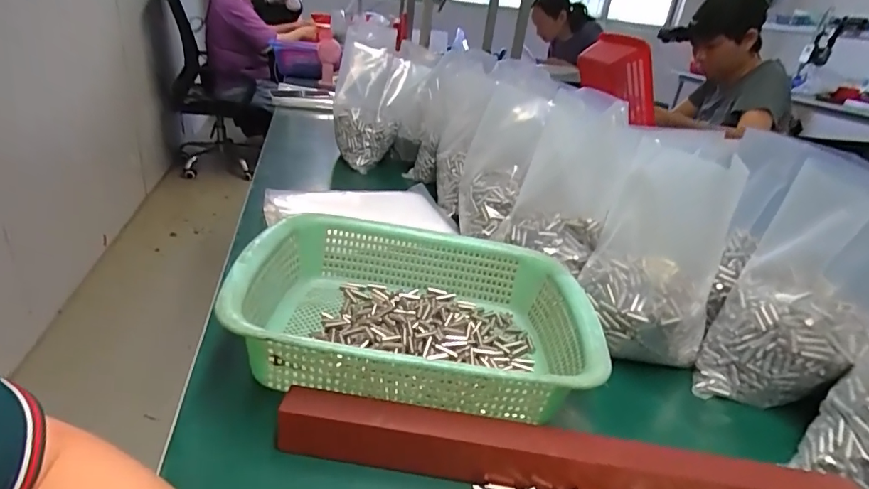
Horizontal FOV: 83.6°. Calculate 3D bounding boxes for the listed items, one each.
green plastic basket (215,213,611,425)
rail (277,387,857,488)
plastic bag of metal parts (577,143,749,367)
[{"bbox_3d":[-0.014,0.061,0.439,0.295,0.088,0.220,6,26,-2],"label":"green plastic basket"},{"bbox_3d":[0.087,0.150,0.336,0.381,0.041,0.026,8,26,1],"label":"rail"},{"bbox_3d":[0.217,0.013,0.471,0.115,0.190,0.095,17,28,19],"label":"plastic bag of metal parts"}]

